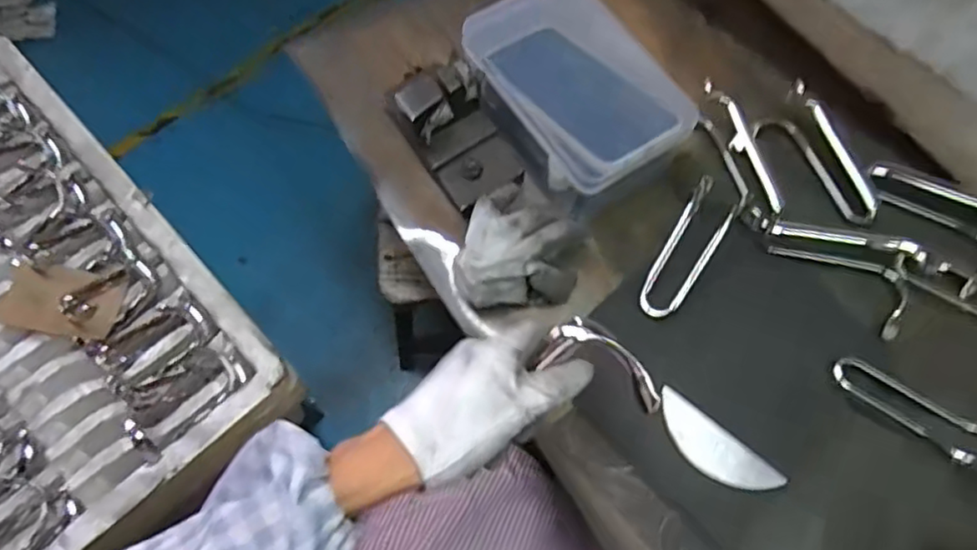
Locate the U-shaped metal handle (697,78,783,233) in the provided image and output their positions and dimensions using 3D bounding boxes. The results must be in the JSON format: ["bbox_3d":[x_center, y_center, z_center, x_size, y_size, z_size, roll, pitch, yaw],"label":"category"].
[{"bbox_3d":[0.205,-0.095,0.541,0.032,0.037,0.124,-13,69,-5],"label":"U-shaped metal handle"}]

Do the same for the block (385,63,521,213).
[{"bbox_3d":[-0.028,-0.118,0.530,0.068,0.066,0.112,-33,72,-11],"label":"block"}]

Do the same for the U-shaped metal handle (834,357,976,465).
[{"bbox_3d":[0.300,0.095,0.478,0.105,0.009,0.031,29,88,11],"label":"U-shaped metal handle"}]

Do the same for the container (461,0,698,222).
[{"bbox_3d":[0.064,-0.140,0.535,0.119,0.075,0.175,-30,72,-11],"label":"container"}]

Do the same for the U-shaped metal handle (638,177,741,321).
[{"bbox_3d":[0.149,-0.019,0.493,0.035,0.010,0.112,29,86,19],"label":"U-shaped metal handle"}]

